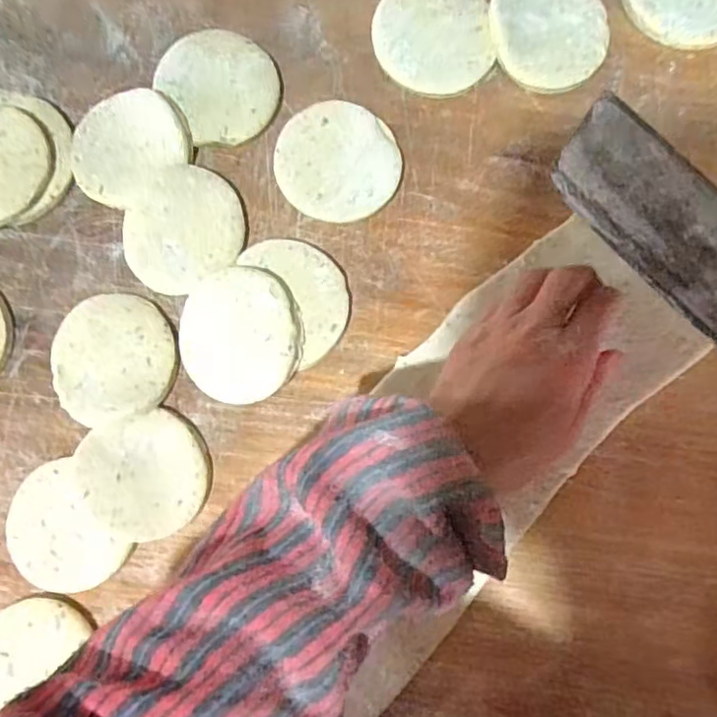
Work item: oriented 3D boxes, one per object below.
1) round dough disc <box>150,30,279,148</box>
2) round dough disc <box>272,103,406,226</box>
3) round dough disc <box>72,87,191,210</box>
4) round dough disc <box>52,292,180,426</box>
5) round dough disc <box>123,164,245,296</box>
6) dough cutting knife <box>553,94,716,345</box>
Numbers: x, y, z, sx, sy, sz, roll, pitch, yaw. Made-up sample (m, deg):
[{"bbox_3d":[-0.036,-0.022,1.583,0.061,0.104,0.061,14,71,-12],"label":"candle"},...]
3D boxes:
[{"bbox_3d":[-0.086,-0.172,0.394,0.066,0.014,0.074,-36,83,-2],"label":"round dough disc"},{"bbox_3d":[-0.013,-0.120,0.385,0.075,0.013,0.070,0,84,3],"label":"round dough disc"},{"bbox_3d":[-0.145,-0.134,0.384,0.072,0.009,0.065,-36,83,-2],"label":"round dough disc"},{"bbox_3d":[-0.148,-0.002,0.377,0.072,0.016,0.075,0,84,3],"label":"round dough disc"},{"bbox_3d":[-0.107,-0.078,0.382,0.074,0.018,0.068,0,84,3],"label":"round dough disc"},{"bbox_3d":[0.169,-0.051,0.311,0.010,0.087,0.169,-44,84,-3],"label":"dough cutting knife"}]

